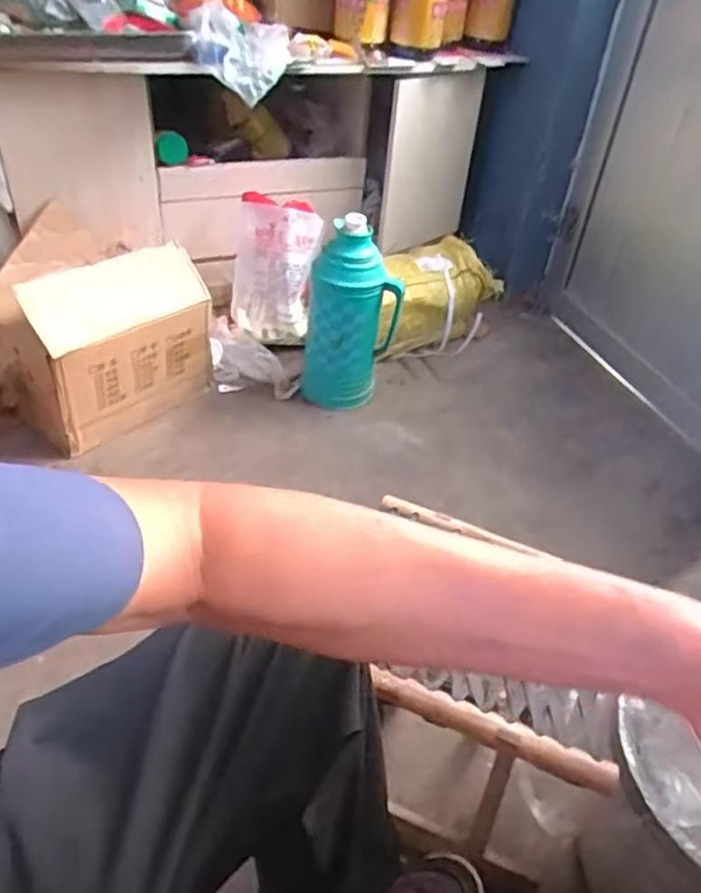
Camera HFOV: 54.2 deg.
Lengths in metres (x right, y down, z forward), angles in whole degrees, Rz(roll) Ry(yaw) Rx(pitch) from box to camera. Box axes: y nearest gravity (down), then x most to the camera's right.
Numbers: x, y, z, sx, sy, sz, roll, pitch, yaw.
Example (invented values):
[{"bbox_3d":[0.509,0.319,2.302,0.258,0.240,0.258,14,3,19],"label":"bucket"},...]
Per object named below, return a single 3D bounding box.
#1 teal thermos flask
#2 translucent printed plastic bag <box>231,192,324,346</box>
[{"bbox_3d":[-0.001,-0.237,1.287,0.165,0.343,0.149,10,40,5],"label":"teal thermos flask"},{"bbox_3d":[-0.155,-0.357,1.422,0.165,0.279,0.127,2,40,-5],"label":"translucent printed plastic bag"}]

